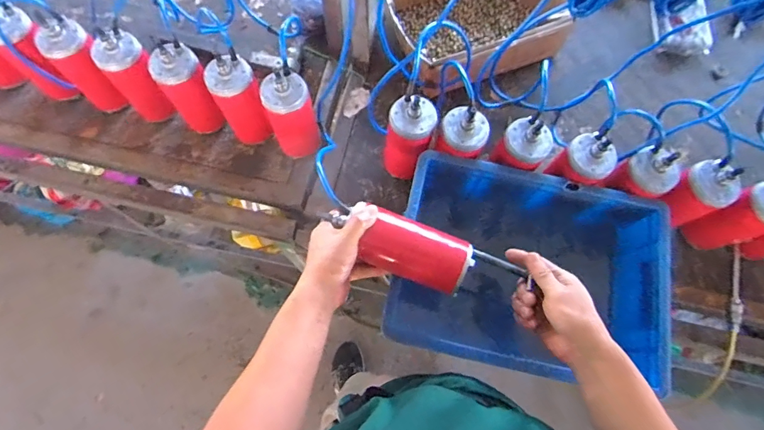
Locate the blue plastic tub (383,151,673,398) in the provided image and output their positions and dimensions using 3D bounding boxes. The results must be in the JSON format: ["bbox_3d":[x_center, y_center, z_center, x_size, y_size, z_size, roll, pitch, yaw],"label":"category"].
[{"bbox_3d":[0.228,0.101,0.716,0.413,0.212,0.307,15,72,3],"label":"blue plastic tub"}]

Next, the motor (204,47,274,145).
[{"bbox_3d":[-0.246,-0.193,0.751,0.080,0.191,0.085,-28,75,-10],"label":"motor"}]

